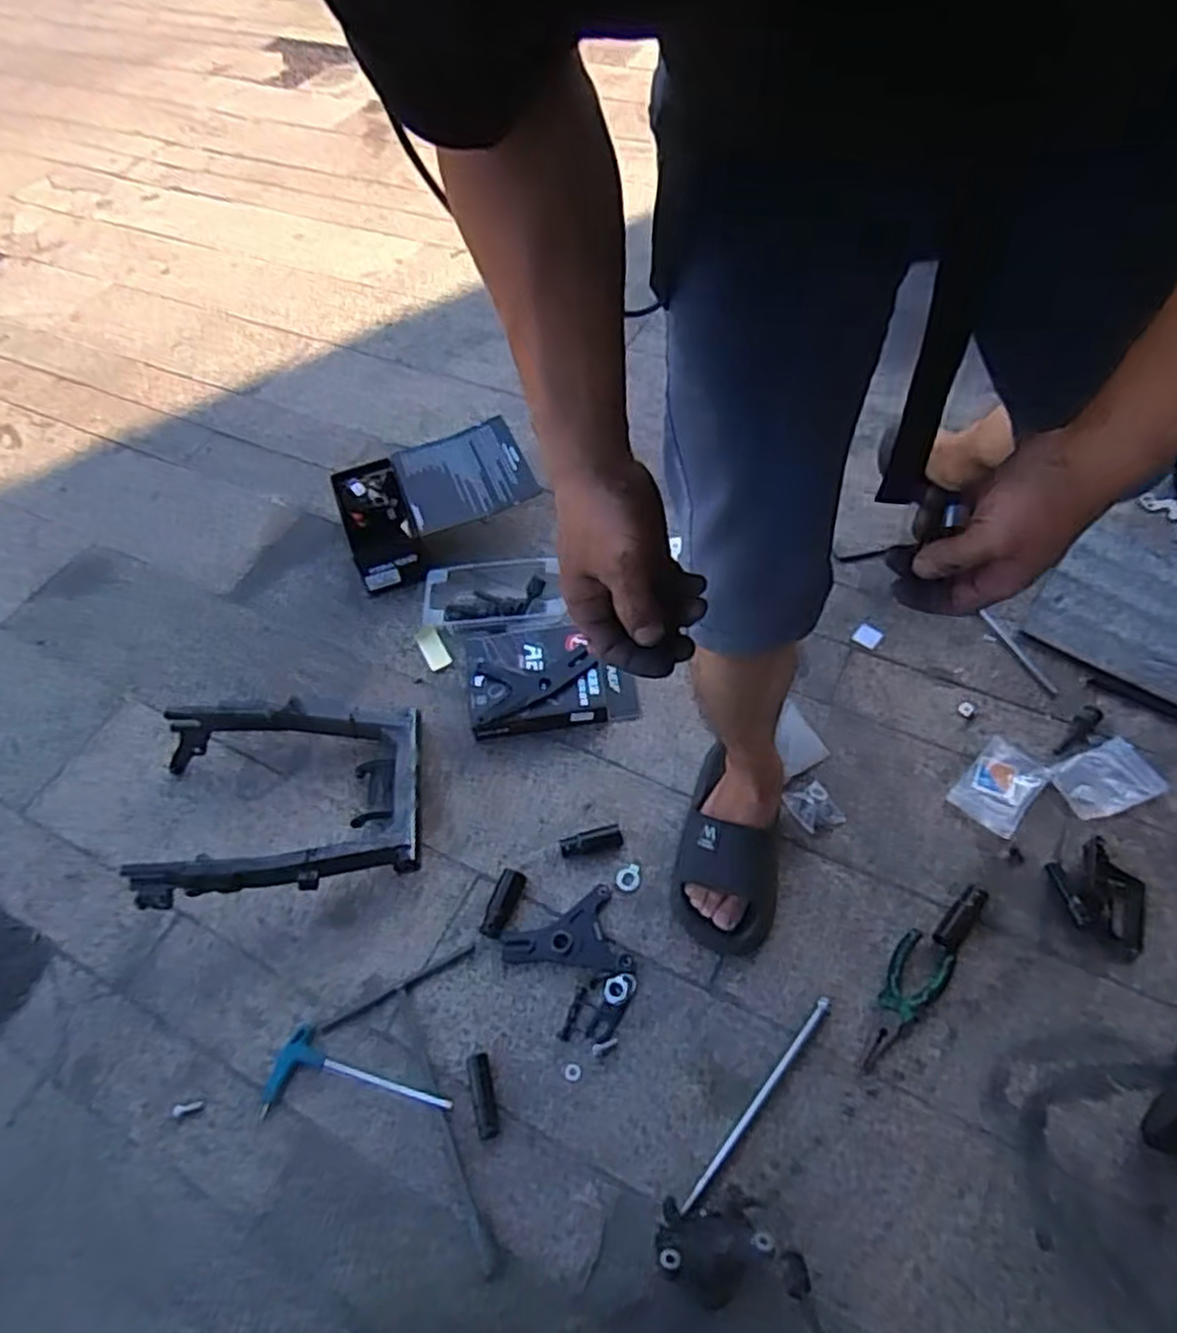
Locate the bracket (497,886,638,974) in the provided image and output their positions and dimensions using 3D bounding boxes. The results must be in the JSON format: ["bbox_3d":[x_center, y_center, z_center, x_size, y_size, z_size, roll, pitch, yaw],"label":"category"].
[{"bbox_3d":[-0.028,0.311,0.883,0.133,0.006,0.091,-17,57,-6],"label":"bracket"}]

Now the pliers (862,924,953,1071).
[{"bbox_3d":[0.331,0.353,0.826,0.054,0.009,0.152,30,64,22],"label":"pliers"}]

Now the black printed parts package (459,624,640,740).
[{"bbox_3d":[-0.055,0.011,1.065,0.222,0.048,0.157,-8,56,-1],"label":"black printed parts package"}]

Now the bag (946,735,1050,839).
[{"bbox_3d":[0.497,0.142,0.950,0.077,0.004,0.117,36,66,24],"label":"bag"}]

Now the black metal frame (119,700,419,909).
[{"bbox_3d":[-0.376,0.151,0.949,0.321,0.117,0.249,-10,56,-2],"label":"black metal frame"}]

